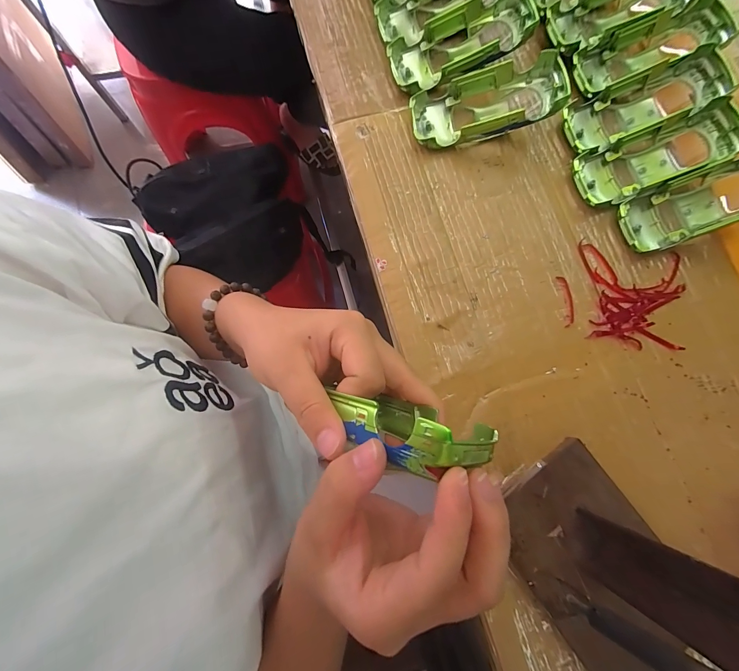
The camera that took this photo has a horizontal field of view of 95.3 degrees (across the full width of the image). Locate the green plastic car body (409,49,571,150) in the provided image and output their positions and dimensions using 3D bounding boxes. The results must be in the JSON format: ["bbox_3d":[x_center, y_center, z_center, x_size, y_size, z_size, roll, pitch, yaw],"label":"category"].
[{"bbox_3d":[0.106,-0.209,0.304,0.128,0.044,0.056,-6,79,-2],"label":"green plastic car body"}]

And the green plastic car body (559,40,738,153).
[{"bbox_3d":[0.255,-0.211,0.315,0.135,0.039,0.060,-21,80,9],"label":"green plastic car body"}]

